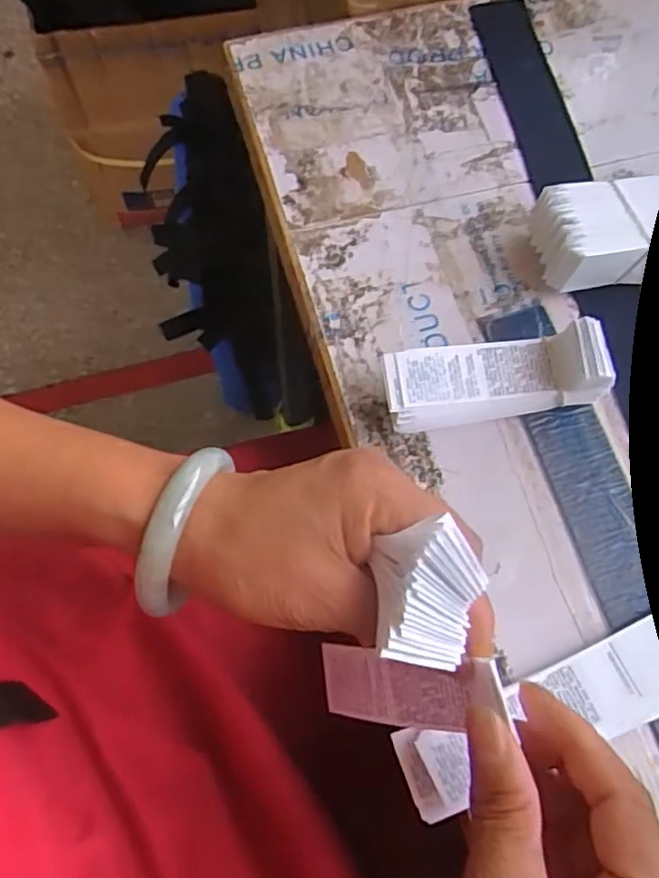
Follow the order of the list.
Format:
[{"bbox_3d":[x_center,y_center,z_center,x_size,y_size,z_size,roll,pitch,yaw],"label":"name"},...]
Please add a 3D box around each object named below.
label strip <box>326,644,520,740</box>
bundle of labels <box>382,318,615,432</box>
[{"bbox_3d":[0.030,0.101,0.262,0.008,0.094,0.030,-1,81,-46],"label":"label strip"},{"bbox_3d":[0.082,-0.032,0.328,0.106,0.050,0.035,-8,71,-4],"label":"bundle of labels"}]

